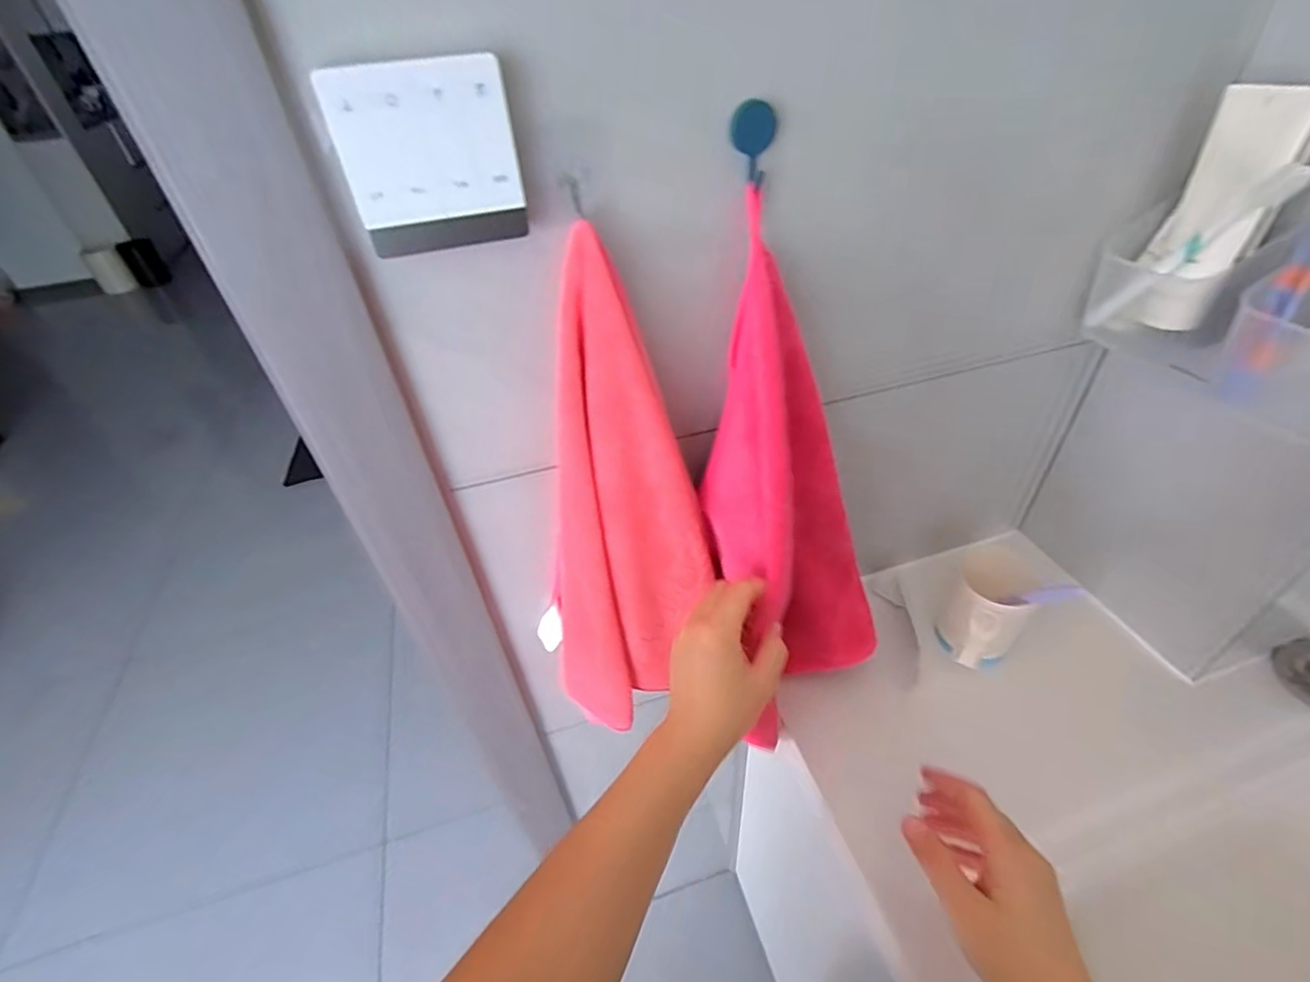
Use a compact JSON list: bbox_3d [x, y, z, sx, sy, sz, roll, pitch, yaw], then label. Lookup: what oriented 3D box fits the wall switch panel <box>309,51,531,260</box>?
[{"bbox_3d":[-0.114,-0.169,0.301,0.084,0.084,0.014,-17,41,-16],"label":"wall switch panel"}]

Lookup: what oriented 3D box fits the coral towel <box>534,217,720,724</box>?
[{"bbox_3d":[-0.034,0.033,0.485,0.123,0.431,0.095,-28,46,-28],"label":"coral towel"}]

